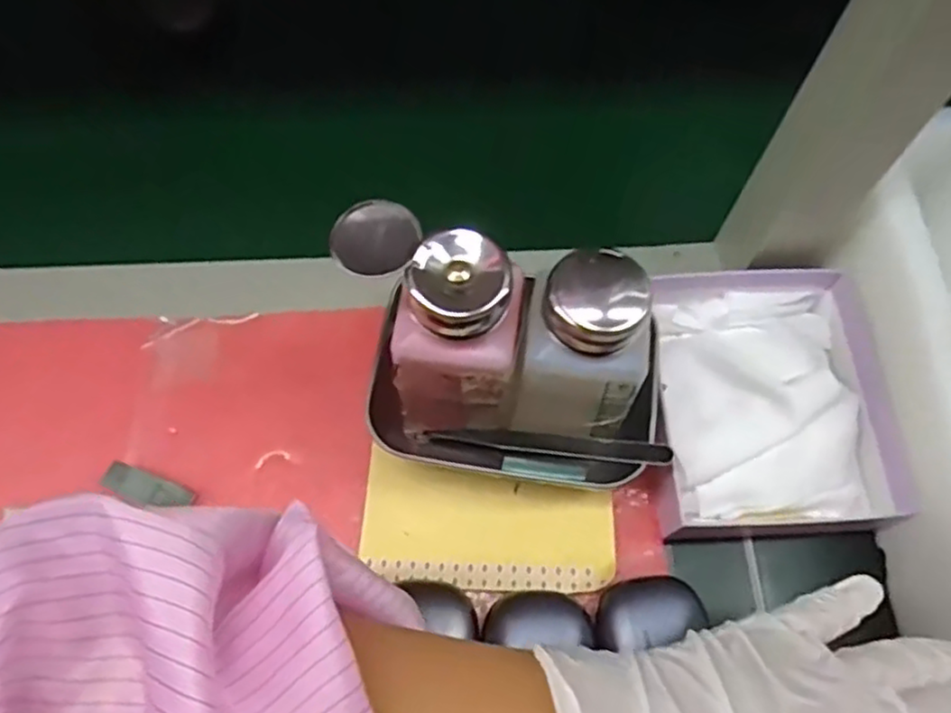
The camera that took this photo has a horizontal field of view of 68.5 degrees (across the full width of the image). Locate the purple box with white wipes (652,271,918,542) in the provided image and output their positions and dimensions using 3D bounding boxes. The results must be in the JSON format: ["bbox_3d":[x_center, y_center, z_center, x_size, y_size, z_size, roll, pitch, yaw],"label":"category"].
[{"bbox_3d":[0.144,0.024,0.366,0.115,0.040,0.136,-1,66,-2],"label":"purple box with white wipes"}]

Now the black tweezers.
[{"bbox_3d":[0.028,0.042,0.335,0.127,0.012,0.009,3,65,18],"label":"black tweezers"}]

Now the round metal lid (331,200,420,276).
[{"bbox_3d":[-0.037,-0.045,0.259,0.032,0.004,0.032,-5,66,-4],"label":"round metal lid"}]

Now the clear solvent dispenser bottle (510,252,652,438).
[{"bbox_3d":[0.045,0.003,0.302,0.049,0.105,0.046,9,66,3],"label":"clear solvent dispenser bottle"}]

